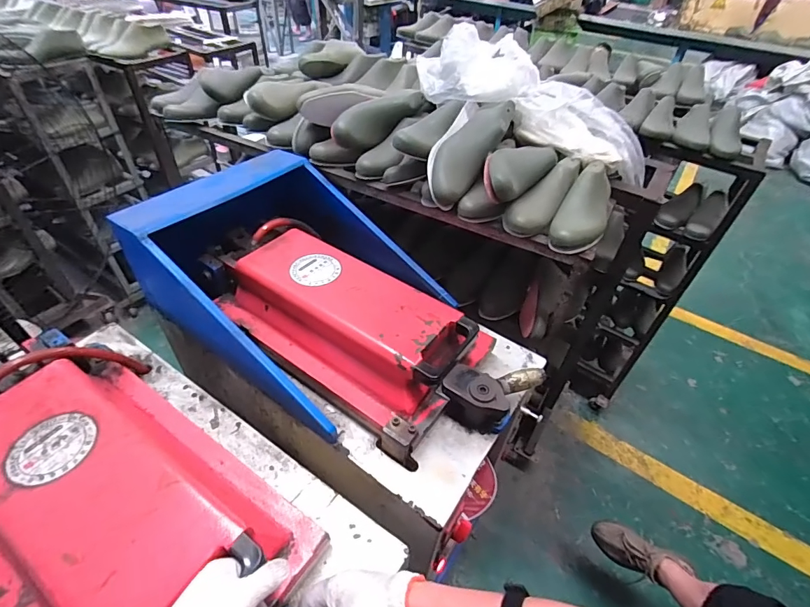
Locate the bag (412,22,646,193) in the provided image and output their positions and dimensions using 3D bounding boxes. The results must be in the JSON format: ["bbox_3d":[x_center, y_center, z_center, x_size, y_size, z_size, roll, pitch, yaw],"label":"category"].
[{"bbox_3d":[0.292,-0.420,0.917,0.563,0.151,0.171,26,46,-3],"label":"bag"}]

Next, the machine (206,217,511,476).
[{"bbox_3d":[-0.094,0.031,0.798,0.620,0.124,0.273,31,50,24],"label":"machine"}]

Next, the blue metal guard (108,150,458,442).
[{"bbox_3d":[-0.220,-0.056,0.858,0.529,0.258,0.402,29,49,22],"label":"blue metal guard"}]

